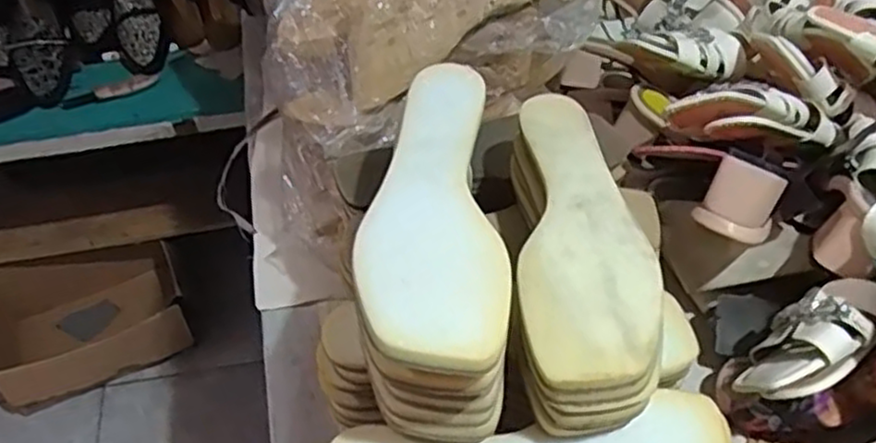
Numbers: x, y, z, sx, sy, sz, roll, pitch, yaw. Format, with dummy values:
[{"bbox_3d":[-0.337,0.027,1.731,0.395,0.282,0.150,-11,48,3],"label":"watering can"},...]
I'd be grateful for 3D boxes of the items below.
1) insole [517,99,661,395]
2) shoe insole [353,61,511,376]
[{"bbox_3d":[0.095,-0.001,0.464,0.081,0.014,0.230,4,48,3],"label":"insole"},{"bbox_3d":[0.001,-0.019,0.425,0.078,0.018,0.231,4,48,2],"label":"shoe insole"}]

